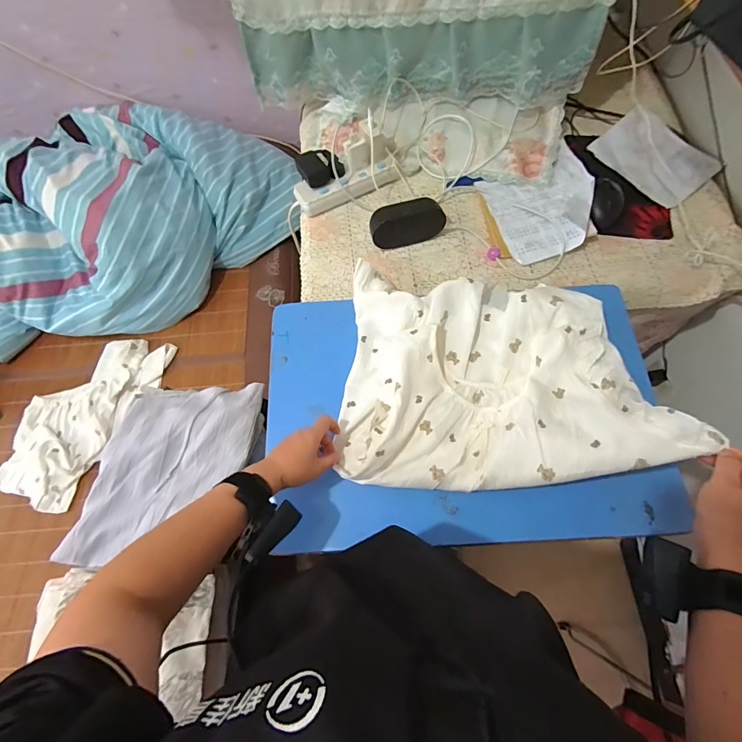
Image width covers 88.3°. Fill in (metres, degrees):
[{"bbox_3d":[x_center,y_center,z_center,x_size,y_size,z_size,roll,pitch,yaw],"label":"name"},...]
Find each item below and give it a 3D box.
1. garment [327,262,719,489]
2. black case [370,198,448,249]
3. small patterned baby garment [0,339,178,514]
[{"bbox_3d":[0.167,-0.008,0.547,0.401,0.119,0.330,2,69,2],"label":"garment"},{"bbox_3d":[0.065,-0.270,0.706,0.136,0.067,0.055,-17,69,-5],"label":"black case"},{"bbox_3d":[-0.728,0.099,0.968,0.264,0.032,0.483,28,72,12],"label":"small patterned baby garment"}]

